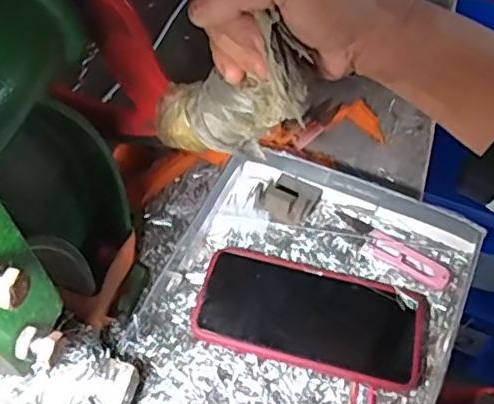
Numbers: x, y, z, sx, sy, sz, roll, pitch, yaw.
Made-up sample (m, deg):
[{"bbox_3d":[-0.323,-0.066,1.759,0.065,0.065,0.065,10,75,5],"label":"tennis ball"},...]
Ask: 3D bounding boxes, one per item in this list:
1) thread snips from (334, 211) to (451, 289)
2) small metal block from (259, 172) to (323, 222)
[{"bbox_3d":[0.114,0.038,0.490,0.099,0.004,0.028,30,62,19],"label":"thread snips"},{"bbox_3d":[0.035,-0.007,0.504,0.044,0.022,0.041,20,59,13],"label":"small metal block"}]

